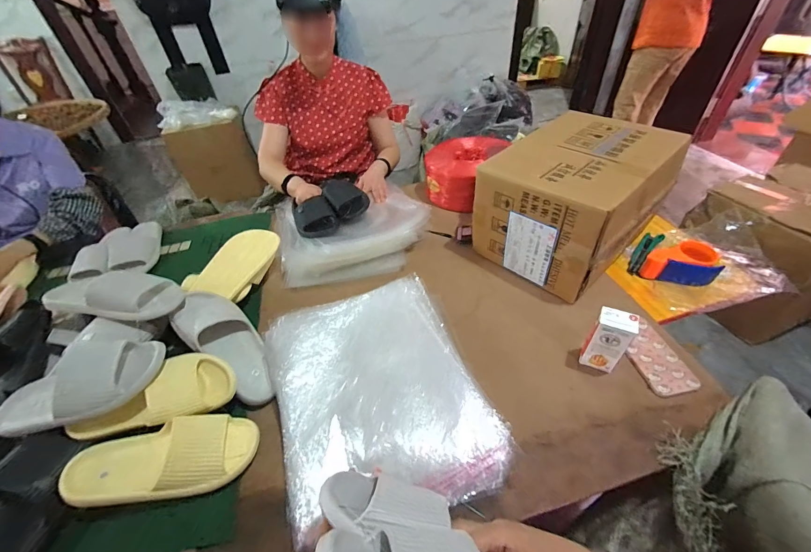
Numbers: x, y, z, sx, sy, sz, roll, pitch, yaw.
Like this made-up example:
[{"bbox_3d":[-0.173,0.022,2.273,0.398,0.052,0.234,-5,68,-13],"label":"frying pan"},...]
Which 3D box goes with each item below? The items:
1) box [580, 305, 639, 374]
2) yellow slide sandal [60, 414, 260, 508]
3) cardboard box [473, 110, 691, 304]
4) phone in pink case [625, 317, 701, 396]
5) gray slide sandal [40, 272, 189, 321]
[{"bbox_3d":[0.355,0.117,0.606,0.058,0.133,0.042,26,52,28],"label":"box"},{"bbox_3d":[-0.362,0.274,0.517,0.245,0.062,0.103,-2,42,-21],"label":"yellow slide sandal"},{"bbox_3d":[0.391,-0.176,0.800,0.369,0.237,0.278,-33,50,-26],"label":"cardboard box"},{"bbox_3d":[0.468,0.151,0.645,0.092,0.017,0.147,-11,44,-6],"label":"phone in pink case"},{"bbox_3d":[-0.559,0.026,0.663,0.227,0.073,0.101,4,45,10],"label":"gray slide sandal"}]

